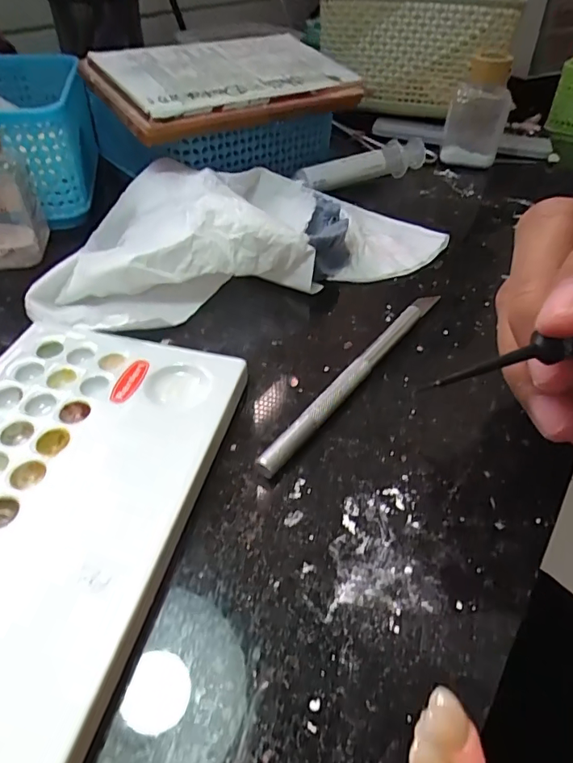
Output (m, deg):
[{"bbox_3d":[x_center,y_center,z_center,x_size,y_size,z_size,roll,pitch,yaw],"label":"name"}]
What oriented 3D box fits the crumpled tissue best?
[{"bbox_3d":[-0.026,-0.088,0.259,0.209,0.035,0.109,-18,47,-21],"label":"crumpled tissue"}]

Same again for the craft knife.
[{"bbox_3d":[0.033,-0.007,0.205,0.008,0.009,0.135,28,48,24],"label":"craft knife"}]

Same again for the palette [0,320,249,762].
[{"bbox_3d":[-0.080,0.037,0.150,0.096,0.011,0.151,10,44,8],"label":"palette"}]

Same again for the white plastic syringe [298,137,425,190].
[{"bbox_3d":[0.056,-0.153,0.342,0.104,0.020,0.015,-22,49,-24],"label":"white plastic syringe"}]

